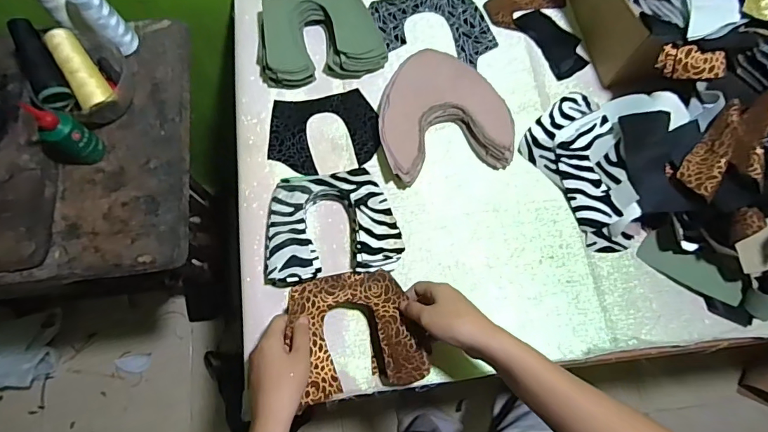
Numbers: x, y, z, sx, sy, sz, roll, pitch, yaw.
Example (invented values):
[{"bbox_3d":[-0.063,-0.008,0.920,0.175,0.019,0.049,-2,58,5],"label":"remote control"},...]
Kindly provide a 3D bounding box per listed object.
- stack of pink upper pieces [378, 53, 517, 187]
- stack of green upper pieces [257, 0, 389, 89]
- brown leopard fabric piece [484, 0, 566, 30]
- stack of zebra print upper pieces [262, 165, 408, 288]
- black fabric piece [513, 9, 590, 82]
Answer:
[{"bbox_3d":[0.077,-0.140,0.604,0.170,0.028,0.177,-12,73,-3],"label":"stack of pink upper pieces"},{"bbox_3d":[-0.096,-0.256,0.625,0.172,0.046,0.139,-20,74,-6],"label":"stack of green upper pieces"},{"bbox_3d":[0.217,-0.327,0.671,0.129,0.010,0.067,-28,70,-11],"label":"brown leopard fabric piece"},{"bbox_3d":[-0.066,0.011,0.555,0.161,0.036,0.131,-9,71,-4],"label":"stack of zebra print upper pieces"},{"bbox_3d":[0.248,-0.258,0.648,0.056,0.010,0.118,-29,75,-8],"label":"black fabric piece"}]

